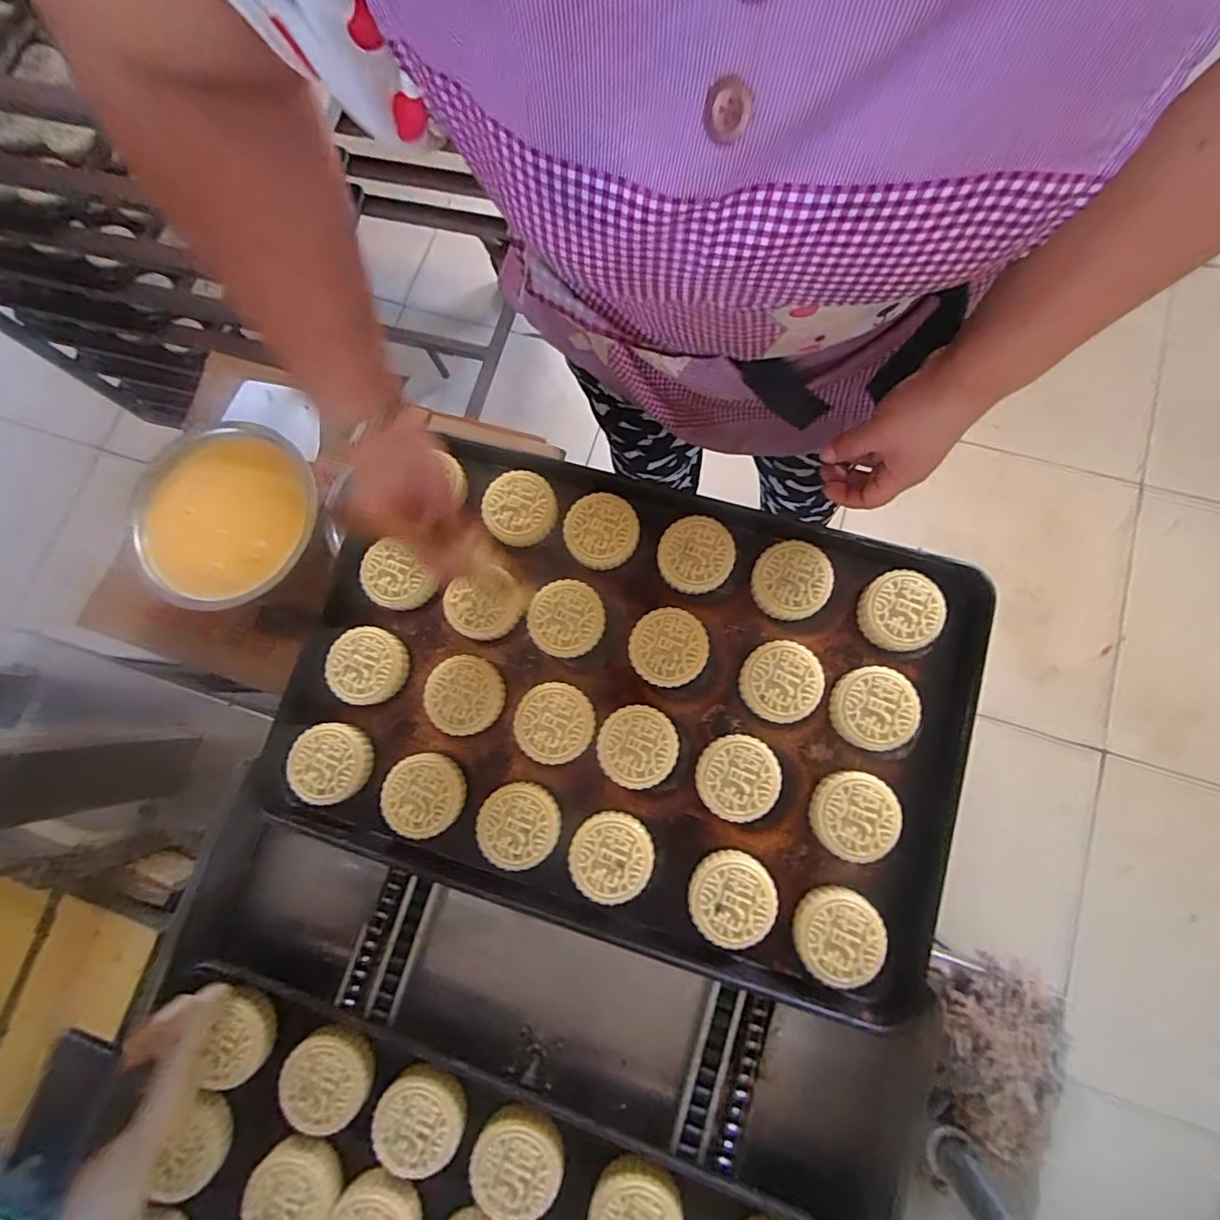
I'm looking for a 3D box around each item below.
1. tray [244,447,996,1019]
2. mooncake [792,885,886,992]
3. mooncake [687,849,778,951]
[{"bbox_3d":[0.009,0.079,0.509,0.593,0.053,0.397,15,77,5],"label":"tray"},{"bbox_3d":[0.189,0.270,0.458,0.069,0.017,0.070,0,77,2],"label":"mooncake"},{"bbox_3d":[0.103,0.244,0.467,0.069,0.017,0.072,6,77,3],"label":"mooncake"}]

